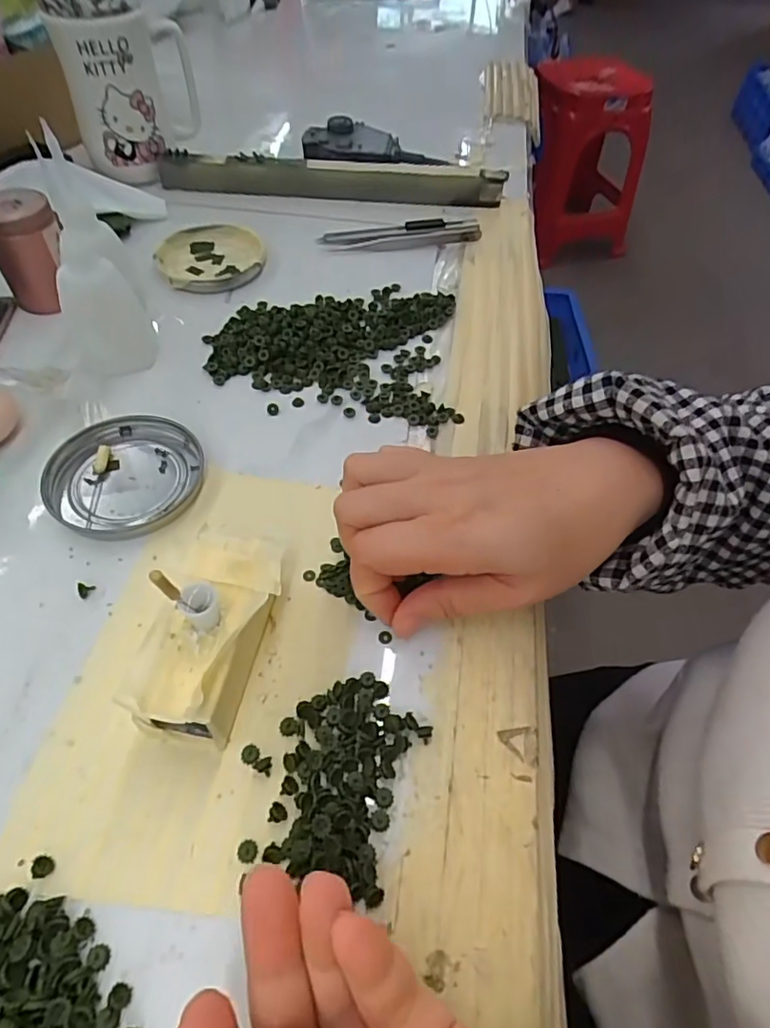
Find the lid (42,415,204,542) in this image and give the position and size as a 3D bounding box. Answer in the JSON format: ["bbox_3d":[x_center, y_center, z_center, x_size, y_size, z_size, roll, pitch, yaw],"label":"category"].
[{"bbox_3d":[-0.138,-0.021,0.306,0.074,0.008,0.079,1,53,-2],"label":"lid"}]

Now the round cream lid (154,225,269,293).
[{"bbox_3d":[-0.132,-0.195,0.438,0.076,0.008,0.083,1,53,-2],"label":"round cream lid"}]

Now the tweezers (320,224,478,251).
[{"bbox_3d":[0.013,-0.223,0.467,0.131,0.009,0.022,-7,54,-8],"label":"tweezers"}]

